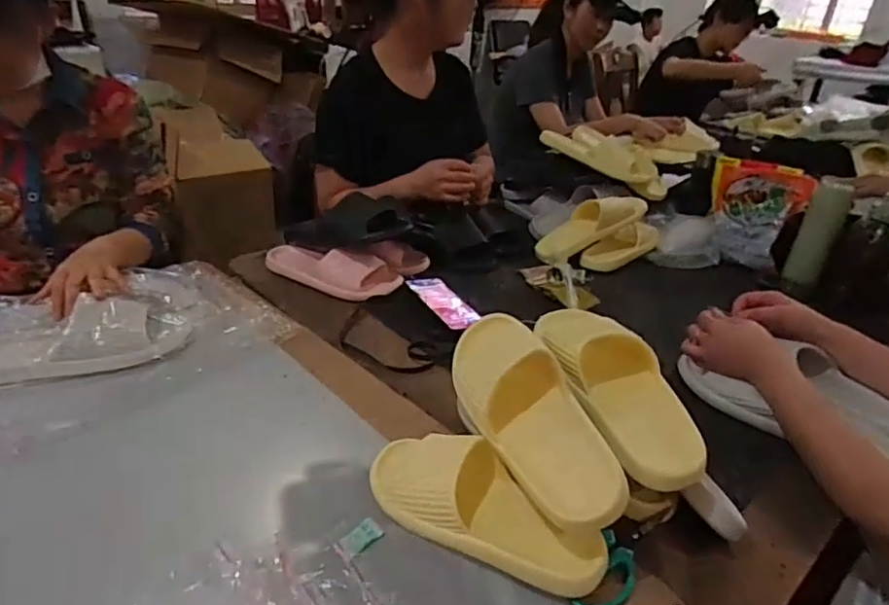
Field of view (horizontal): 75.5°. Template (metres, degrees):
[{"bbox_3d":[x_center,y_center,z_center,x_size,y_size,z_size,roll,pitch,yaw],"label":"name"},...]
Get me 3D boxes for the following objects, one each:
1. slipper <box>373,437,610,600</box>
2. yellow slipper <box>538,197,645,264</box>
[{"bbox_3d":[0.030,0.190,0.550,0.255,0.067,0.098,21,30,25],"label":"slipper"},{"bbox_3d":[0.297,-0.159,1.163,0.250,0.074,0.099,-28,36,-8],"label":"yellow slipper"}]

